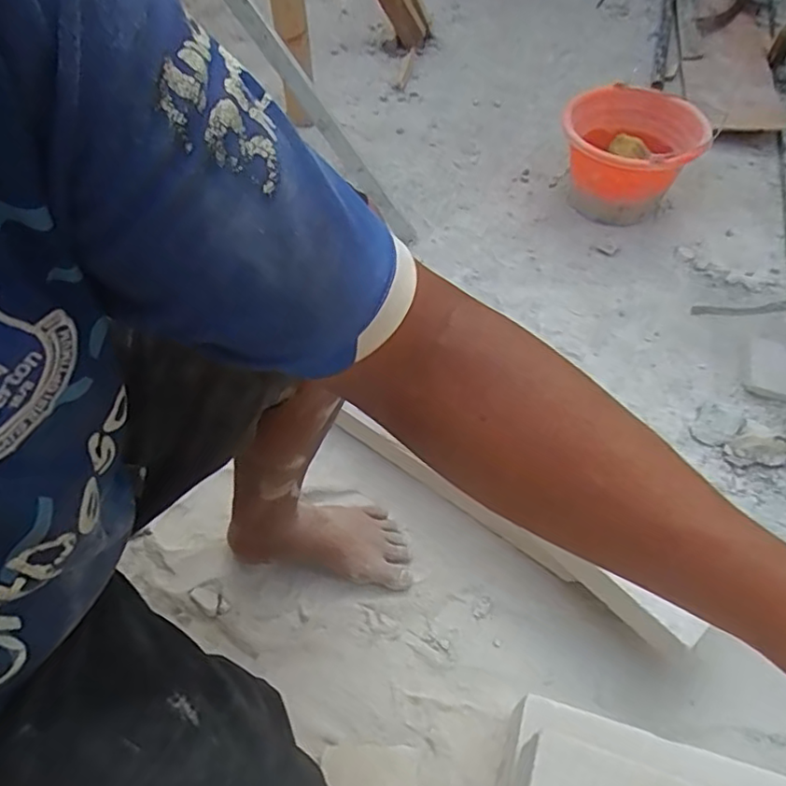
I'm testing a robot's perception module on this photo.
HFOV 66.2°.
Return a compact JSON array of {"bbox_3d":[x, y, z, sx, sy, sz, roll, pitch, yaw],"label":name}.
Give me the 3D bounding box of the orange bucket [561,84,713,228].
[{"bbox_3d":[0.417,-0.423,1.105,0.238,0.160,0.229,-1,54,1],"label":"orange bucket"}]

